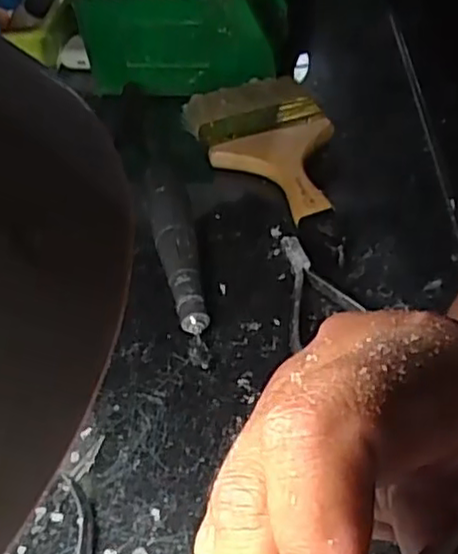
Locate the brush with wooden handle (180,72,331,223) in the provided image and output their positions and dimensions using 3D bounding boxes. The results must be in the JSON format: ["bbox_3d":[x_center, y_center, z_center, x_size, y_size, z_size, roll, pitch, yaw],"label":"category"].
[{"bbox_3d":[0.028,-0.098,0.511,0.101,0.022,0.177,-9,42,-4],"label":"brush with wooden handle"}]

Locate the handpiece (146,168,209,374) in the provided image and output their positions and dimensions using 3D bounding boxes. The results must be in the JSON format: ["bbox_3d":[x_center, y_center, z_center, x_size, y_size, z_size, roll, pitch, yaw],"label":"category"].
[{"bbox_3d":[-0.033,-0.019,0.436,0.026,0.030,0.181,-9,42,-4],"label":"handpiece"}]

